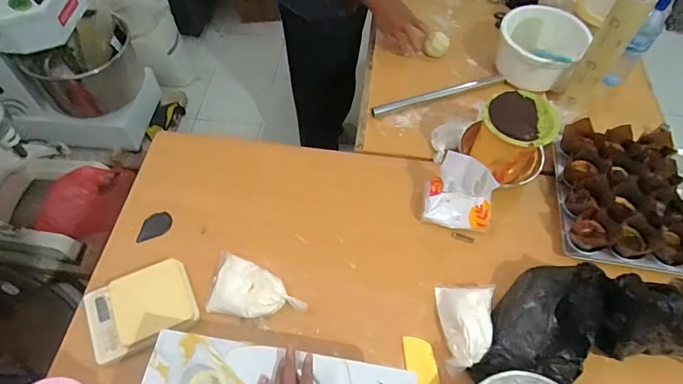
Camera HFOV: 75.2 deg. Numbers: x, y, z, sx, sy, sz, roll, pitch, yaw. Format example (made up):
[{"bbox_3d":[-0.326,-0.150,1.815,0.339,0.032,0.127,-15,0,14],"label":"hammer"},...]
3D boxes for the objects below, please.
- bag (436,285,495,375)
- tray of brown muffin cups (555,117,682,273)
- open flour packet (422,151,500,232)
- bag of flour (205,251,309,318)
[{"bbox_3d":[0.210,0.233,0.768,0.092,0.056,0.154,10,59,5],"label":"bag"},{"bbox_3d":[0.601,-0.007,0.893,0.288,0.091,0.313,10,59,5],"label":"tray of brown muffin cups"},{"bbox_3d":[0.232,0.006,0.862,0.132,0.133,0.092,14,59,8],"label":"open flour packet"},{"bbox_3d":[-0.150,0.180,0.814,0.173,0.047,0.105,10,59,5],"label":"bag of flour"}]

